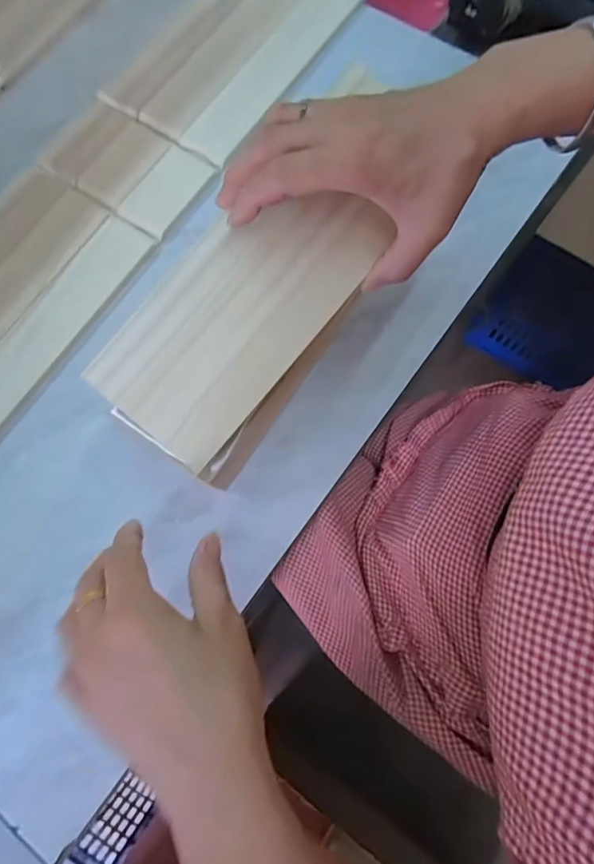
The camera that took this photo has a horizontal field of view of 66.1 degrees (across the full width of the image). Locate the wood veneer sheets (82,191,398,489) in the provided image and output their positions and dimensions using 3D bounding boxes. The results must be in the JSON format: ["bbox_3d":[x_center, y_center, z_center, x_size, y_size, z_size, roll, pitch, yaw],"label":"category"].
[{"bbox_3d":[-0.041,-0.076,0.306,0.115,0.043,0.199,33,88,-7],"label":"wood veneer sheets"}]

